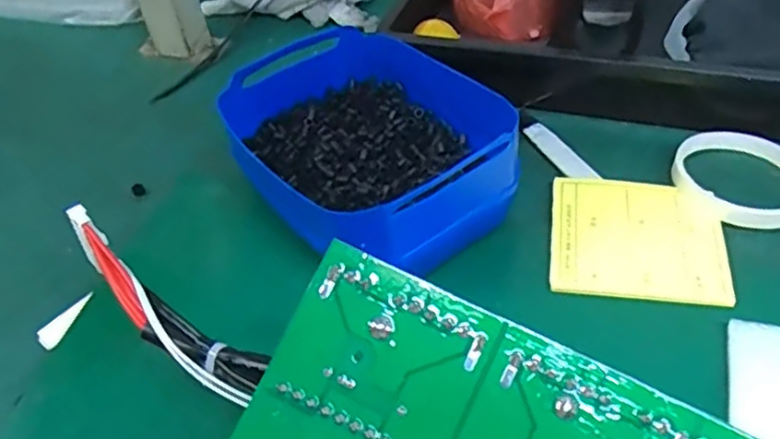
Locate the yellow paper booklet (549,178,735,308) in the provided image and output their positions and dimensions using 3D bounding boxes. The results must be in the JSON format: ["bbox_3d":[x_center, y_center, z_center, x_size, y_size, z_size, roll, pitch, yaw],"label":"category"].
[{"bbox_3d":[0.159,0.011,0.428,0.104,0.006,0.096,5,48,12],"label":"yellow paper booklet"}]

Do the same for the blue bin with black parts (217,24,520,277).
[{"bbox_3d":[-0.006,-0.057,0.466,0.158,0.079,0.194,-32,51,-21],"label":"blue bin with black parts"}]

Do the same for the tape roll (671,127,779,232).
[{"bbox_3d":[0.238,-0.028,0.454,0.087,0.015,0.079,33,58,32],"label":"tape roll"}]

